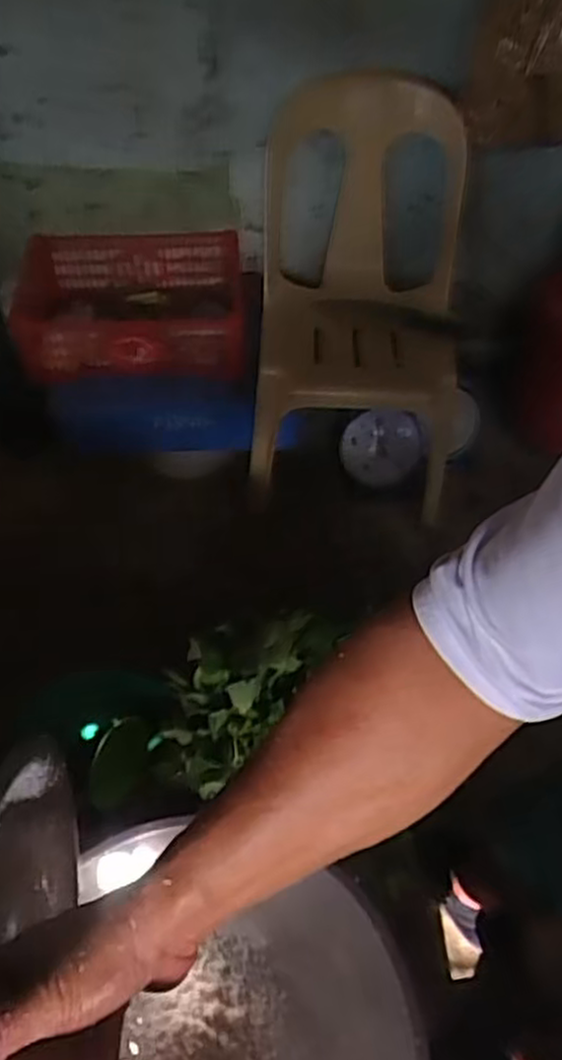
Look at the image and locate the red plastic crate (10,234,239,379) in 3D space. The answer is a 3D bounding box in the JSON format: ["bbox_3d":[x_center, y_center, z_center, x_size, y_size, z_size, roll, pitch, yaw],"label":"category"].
[{"bbox_3d":[-0.315,-0.448,1.511,0.473,0.209,0.291,-3,52,-3],"label":"red plastic crate"}]

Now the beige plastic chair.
[{"bbox_3d":[0.150,-0.405,1.415,0.384,0.682,0.368,4,52,3],"label":"beige plastic chair"}]

